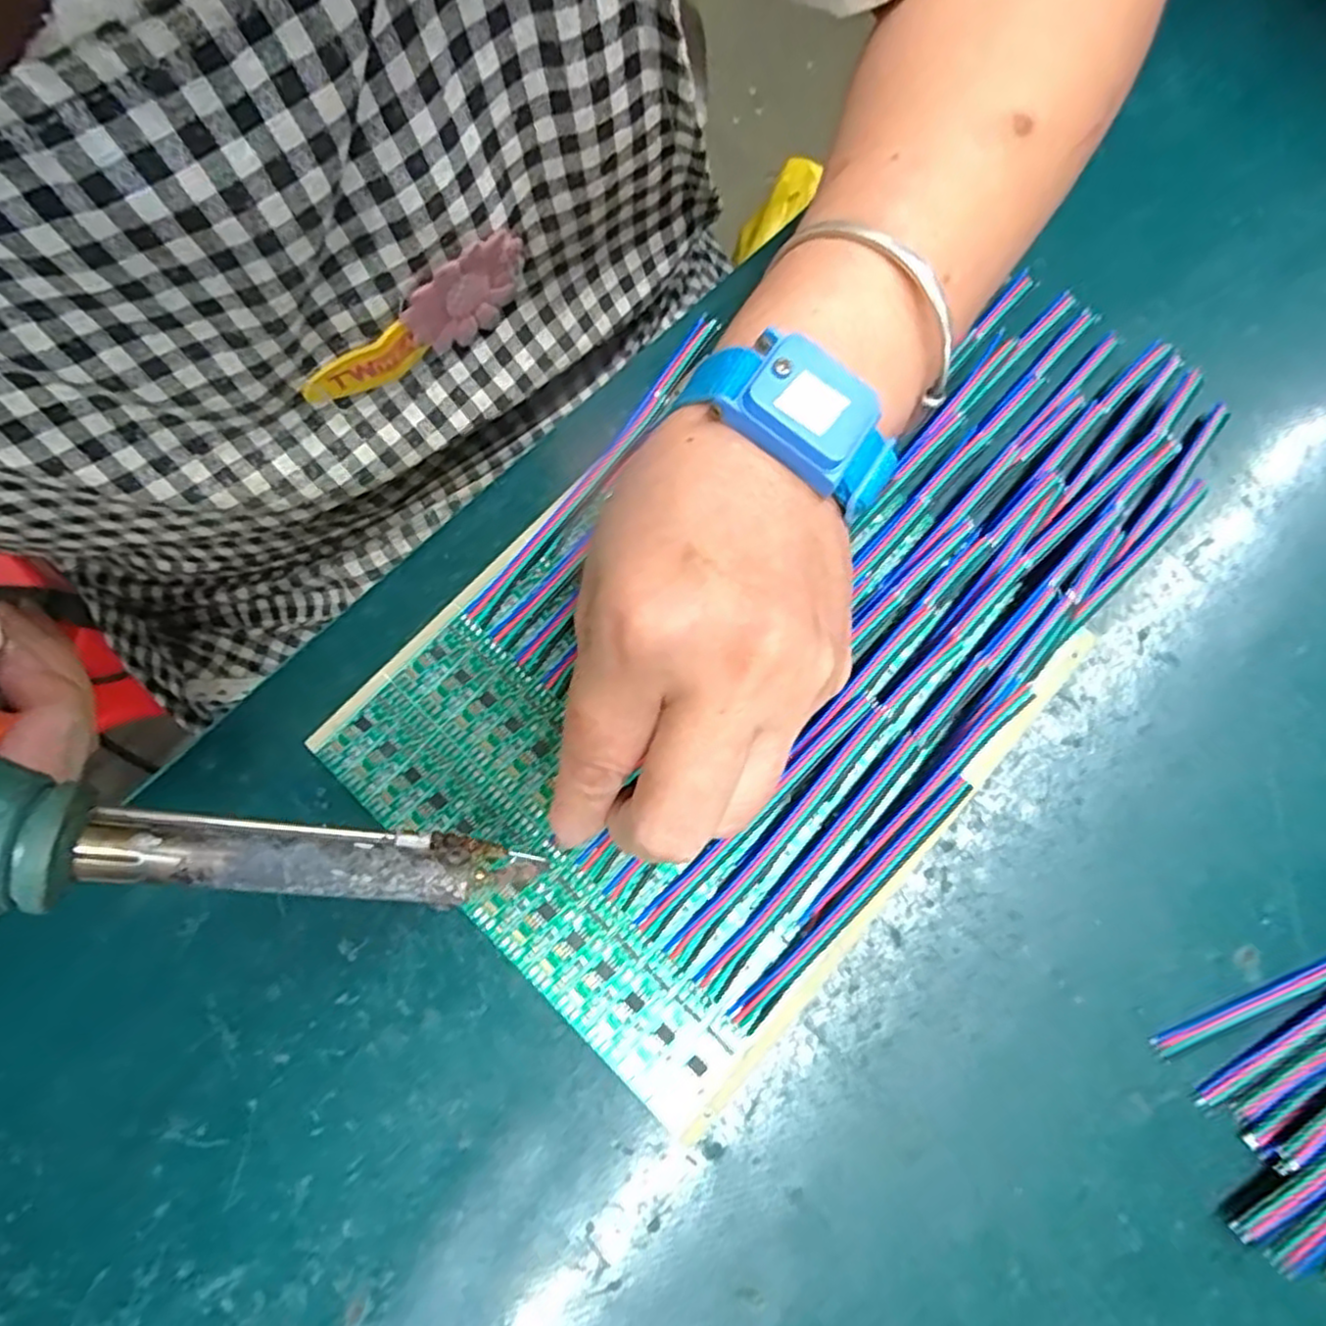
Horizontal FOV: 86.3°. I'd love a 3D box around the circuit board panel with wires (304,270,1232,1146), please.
[{"bbox_3d":[0.044,-0.026,0.229,0.160,0.018,0.286,42,80,13],"label":"circuit board panel with wires"}]

